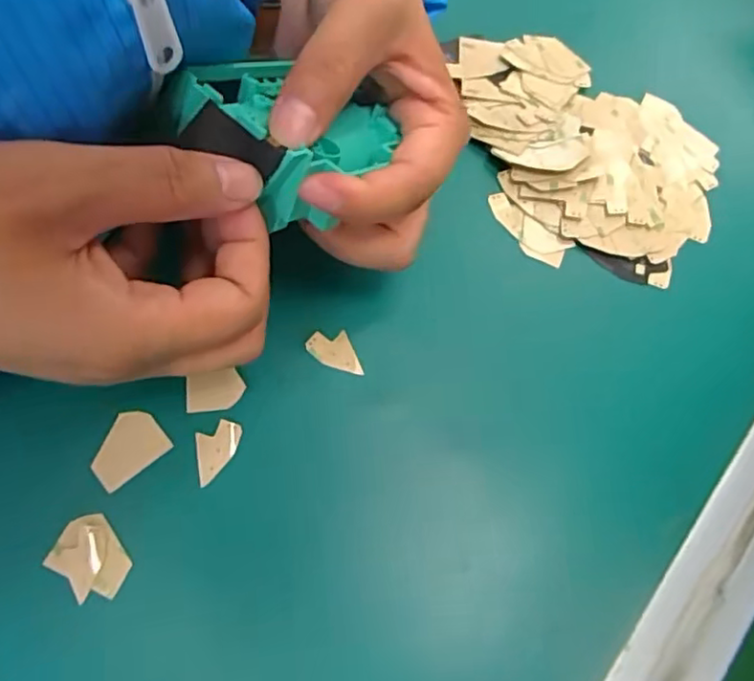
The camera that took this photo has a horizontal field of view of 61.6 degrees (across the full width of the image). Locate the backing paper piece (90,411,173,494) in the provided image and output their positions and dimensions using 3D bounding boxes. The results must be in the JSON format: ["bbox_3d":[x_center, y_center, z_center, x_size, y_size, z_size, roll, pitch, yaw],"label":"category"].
[{"bbox_3d":[-0.101,0.042,0.253,0.029,0.004,0.023,-38,85,-18],"label":"backing paper piece"}]

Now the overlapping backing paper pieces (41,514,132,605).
[{"bbox_3d":[-0.108,0.082,0.238,0.029,0.006,0.024,38,72,18],"label":"overlapping backing paper pieces"}]

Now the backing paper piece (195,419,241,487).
[{"bbox_3d":[-0.064,0.045,0.256,0.017,0.004,0.023,-5,76,-12],"label":"backing paper piece"}]

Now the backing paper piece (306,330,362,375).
[{"bbox_3d":[-0.019,0.006,0.275,0.018,0.007,0.022,-24,66,-8],"label":"backing paper piece"}]

